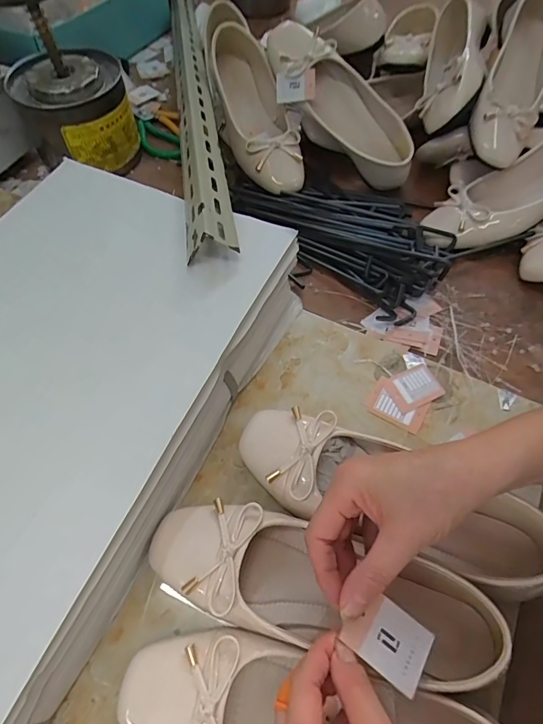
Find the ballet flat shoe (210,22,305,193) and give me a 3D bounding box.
[{"bbox_3d":[-0.015,-0.326,0.574,0.091,0.070,0.226,-17,78,-11],"label":"ballet flat shoe"}]

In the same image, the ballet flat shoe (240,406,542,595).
[{"bbox_3d":[0.091,0.102,0.342,0.241,0.066,0.082,20,61,11],"label":"ballet flat shoe"}]

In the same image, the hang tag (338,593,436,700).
[{"bbox_3d":[0.069,0.162,0.260,0.049,0.004,0.037,35,54,13],"label":"hang tag"}]

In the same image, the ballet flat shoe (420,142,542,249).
[{"bbox_3d":[0.299,-0.204,0.526,0.221,0.075,0.092,-28,61,11],"label":"ballet flat shoe"}]

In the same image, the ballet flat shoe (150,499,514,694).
[{"bbox_3d":[0.035,0.156,0.307,0.244,0.051,0.076,14,60,9],"label":"ballet flat shoe"}]

